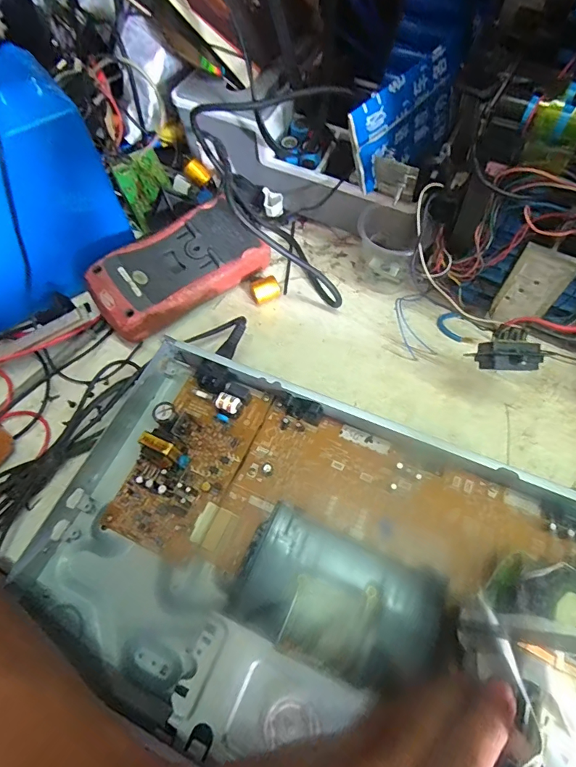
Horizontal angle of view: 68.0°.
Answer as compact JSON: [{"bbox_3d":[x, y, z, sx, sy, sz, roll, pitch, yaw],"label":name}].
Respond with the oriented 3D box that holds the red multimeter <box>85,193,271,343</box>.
[{"bbox_3d":[-0.108,-0.108,0.417,0.171,0.045,0.084,-38,85,-17],"label":"red multimeter"}]

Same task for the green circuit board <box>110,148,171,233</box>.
[{"bbox_3d":[-0.155,-0.215,0.473,0.051,0.009,0.076,-28,95,-12],"label":"green circuit board"}]

